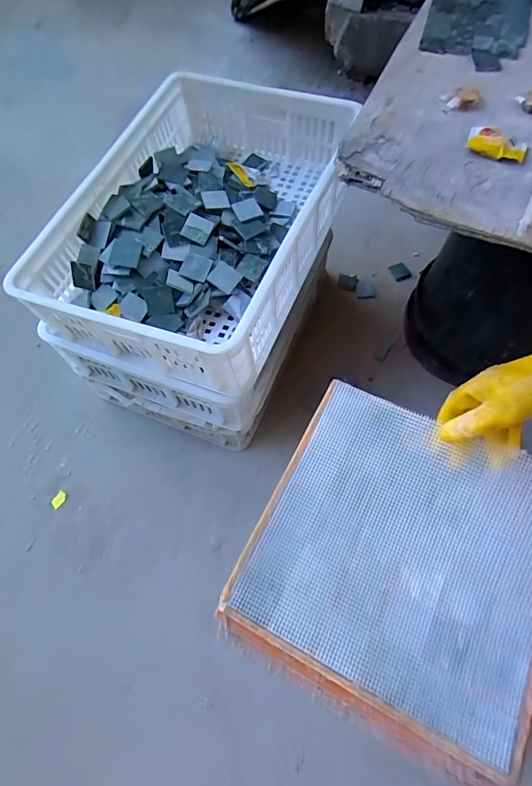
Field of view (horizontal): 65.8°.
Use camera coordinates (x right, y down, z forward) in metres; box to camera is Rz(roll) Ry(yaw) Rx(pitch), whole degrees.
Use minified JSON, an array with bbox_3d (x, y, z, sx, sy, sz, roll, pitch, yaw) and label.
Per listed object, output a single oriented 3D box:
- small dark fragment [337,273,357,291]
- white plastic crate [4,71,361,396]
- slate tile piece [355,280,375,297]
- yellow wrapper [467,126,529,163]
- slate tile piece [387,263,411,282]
[{"bbox_3d":[0.228,-0.313,1.160,0.050,0.008,0.059,11,65,6],"label":"small dark fragment"},{"bbox_3d":[-0.111,-0.324,0.761,0.405,0.145,0.612,18,66,10],"label":"white plastic crate"},{"bbox_3d":[0.272,-0.285,1.126,0.052,0.004,0.054,-2,64,0],"label":"slate tile piece"},{"bbox_3d":[0.363,-0.393,0.644,0.092,0.013,0.067,31,69,15],"label":"yellow wrapper"},{"bbox_3d":[0.386,-0.353,1.190,0.054,0.007,0.064,-23,66,-10],"label":"slate tile piece"}]

